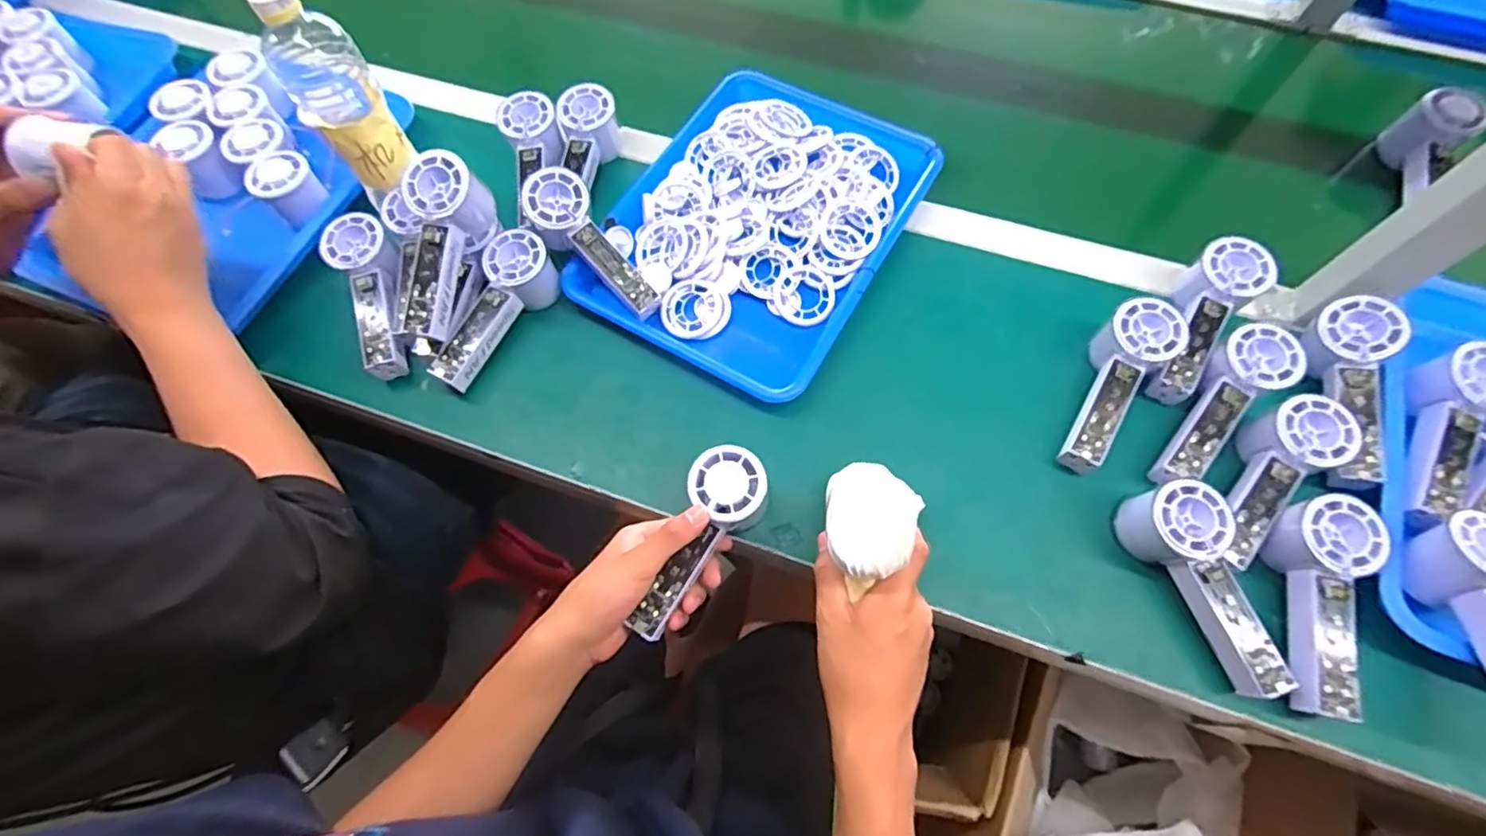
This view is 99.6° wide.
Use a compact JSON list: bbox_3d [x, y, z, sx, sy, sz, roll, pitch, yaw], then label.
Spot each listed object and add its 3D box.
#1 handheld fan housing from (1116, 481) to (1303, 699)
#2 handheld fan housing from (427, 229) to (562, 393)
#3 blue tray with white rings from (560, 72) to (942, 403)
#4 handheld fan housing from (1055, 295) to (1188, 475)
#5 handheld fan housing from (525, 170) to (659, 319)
[{"bbox_3d":[0.340,0.121,0.457,0.060,0.060,0.151,-24,67,-9],"label":"handheld fan housing"},{"bbox_3d":[-0.226,-0.095,0.568,0.052,0.063,0.149,28,70,13],"label":"handheld fan housing"},{"bbox_3d":[0.018,-0.197,0.622,0.254,0.037,0.345,28,70,13],"label":"blue tray with white rings"},{"bbox_3d":[0.307,-0.029,0.530,0.053,0.061,0.153,35,71,16],"label":"handheld fan housing"},{"bbox_3d":[-0.137,-0.154,0.577,0.052,0.047,0.150,-42,97,-16],"label":"handheld fan housing"}]

